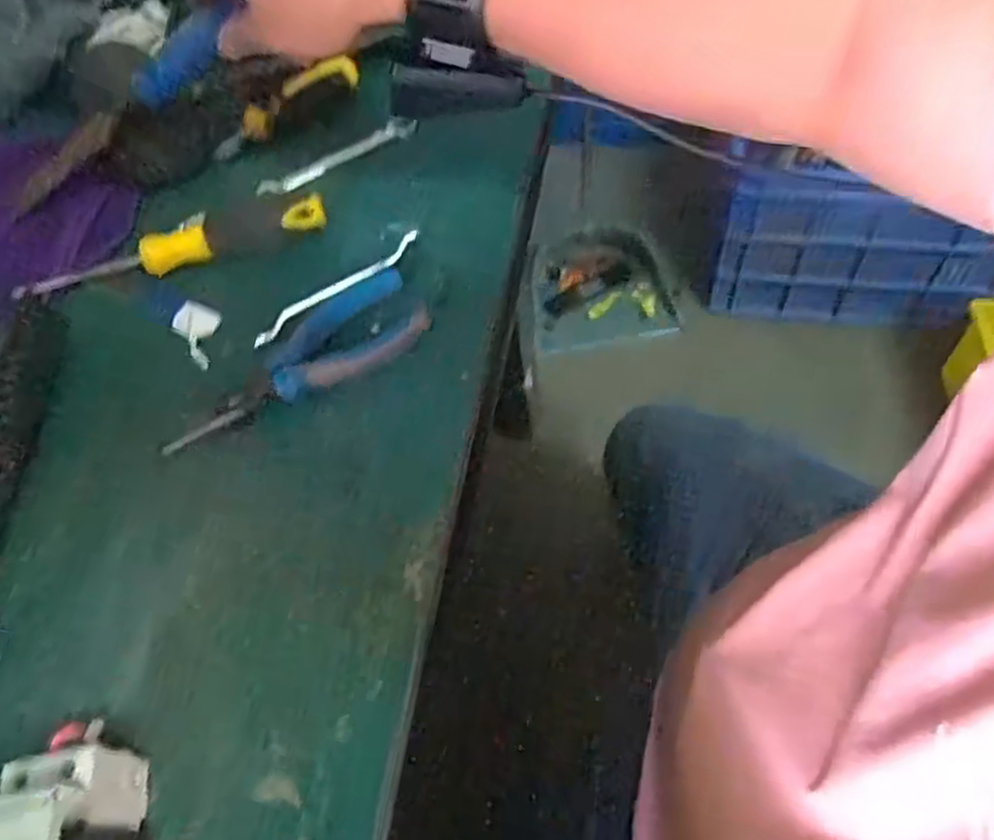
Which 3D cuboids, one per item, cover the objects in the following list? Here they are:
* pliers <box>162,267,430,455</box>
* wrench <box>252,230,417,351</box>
[{"bbox_3d":[-0.105,-0.027,0.408,0.155,0.019,0.063,-39,62,-17],"label":"pliers"},{"bbox_3d":[-0.093,-0.077,0.442,0.117,0.013,0.015,-38,62,-16],"label":"wrench"}]

